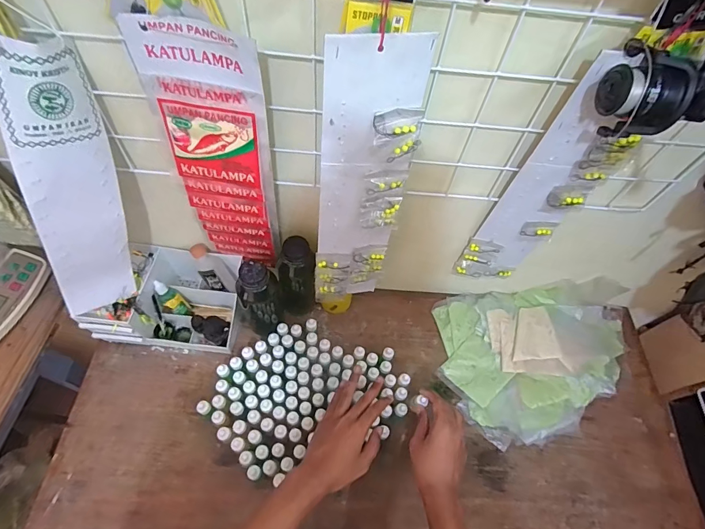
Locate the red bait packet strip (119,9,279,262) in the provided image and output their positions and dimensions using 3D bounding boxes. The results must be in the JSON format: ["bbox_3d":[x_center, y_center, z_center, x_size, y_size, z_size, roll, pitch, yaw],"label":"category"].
[{"bbox_3d":[-0.152,-0.100,0.481,0.111,0.364,0.023,8,59,0],"label":"red bait packet strip"}]

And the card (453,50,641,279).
[{"bbox_3d":[0.241,-0.078,0.502,0.100,0.384,0.023,11,59,2],"label":"card"}]

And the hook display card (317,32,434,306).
[{"bbox_3d":[0.010,-0.070,0.474,0.106,0.386,0.038,-10,60,-10],"label":"hook display card"}]

